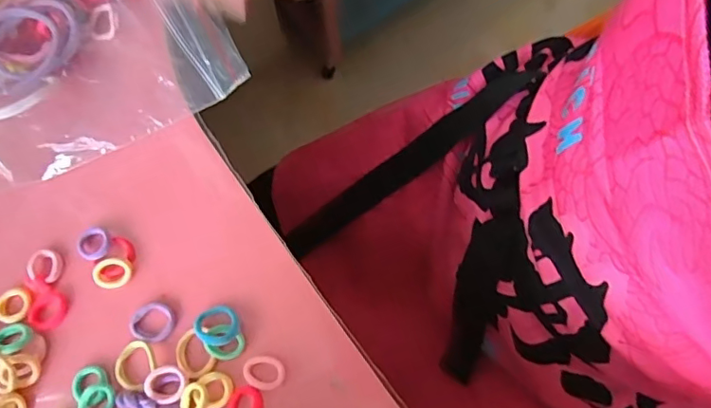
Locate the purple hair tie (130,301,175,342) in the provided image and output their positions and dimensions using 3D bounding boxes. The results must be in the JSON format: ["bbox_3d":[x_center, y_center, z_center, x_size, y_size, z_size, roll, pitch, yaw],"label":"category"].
[{"bbox_3d":[-0.111,0.064,0.294,0.023,0.005,0.021,0,72,0],"label":"purple hair tie"}]

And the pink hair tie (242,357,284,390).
[{"bbox_3d":[-0.049,0.089,0.284,0.023,0.004,0.016,11,73,4],"label":"pink hair tie"}]

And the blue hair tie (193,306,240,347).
[{"bbox_3d":[-0.075,0.066,0.290,0.022,0.010,0.023,0,72,0],"label":"blue hair tie"}]

